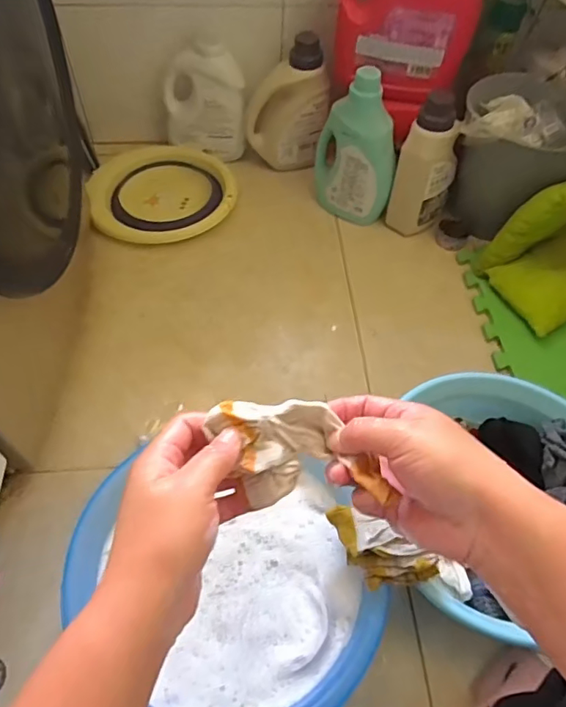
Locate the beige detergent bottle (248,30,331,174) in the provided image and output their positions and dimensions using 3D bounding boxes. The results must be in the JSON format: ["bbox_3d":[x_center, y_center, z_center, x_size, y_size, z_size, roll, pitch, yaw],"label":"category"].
[{"bbox_3d":[0.014,-0.541,1.138,0.169,0.256,0.104,7,55,3],"label":"beige detergent bottle"}]

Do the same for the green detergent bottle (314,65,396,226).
[{"bbox_3d":[0.147,-0.410,1.041,0.155,0.278,0.101,7,55,3],"label":"green detergent bottle"}]

